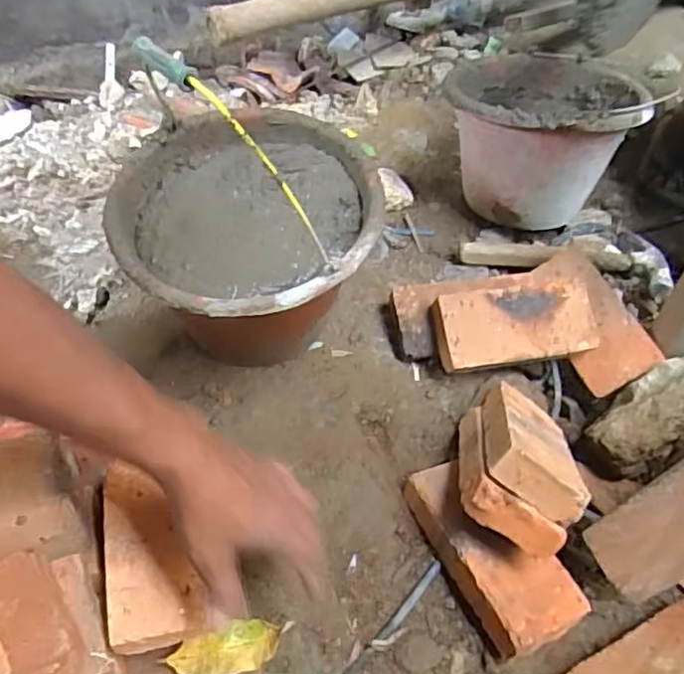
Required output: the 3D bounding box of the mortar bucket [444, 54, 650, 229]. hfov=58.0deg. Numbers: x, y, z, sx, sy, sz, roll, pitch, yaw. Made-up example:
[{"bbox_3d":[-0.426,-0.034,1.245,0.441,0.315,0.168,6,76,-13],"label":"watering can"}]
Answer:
[{"bbox_3d":[0.301,-0.308,0.966,0.264,0.220,0.256,-1,49,1],"label":"mortar bucket"}]

